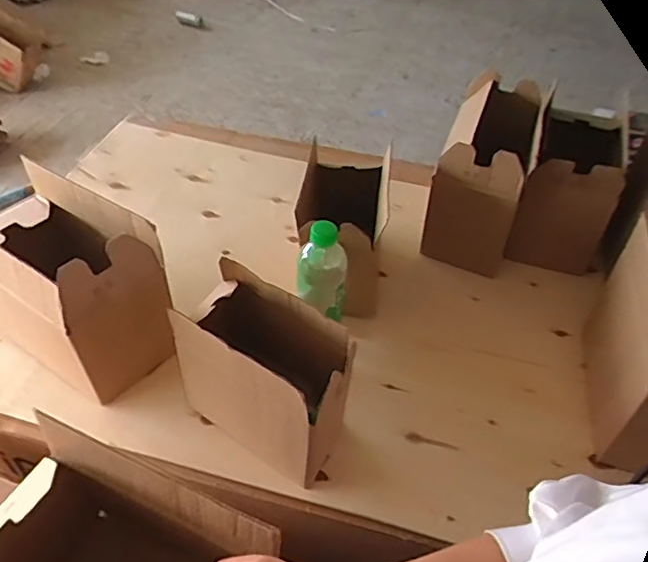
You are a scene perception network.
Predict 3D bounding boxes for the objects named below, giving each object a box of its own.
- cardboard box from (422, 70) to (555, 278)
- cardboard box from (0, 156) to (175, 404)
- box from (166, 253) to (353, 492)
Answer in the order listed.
[{"bbox_3d":[0.264,-0.182,0.929,0.130,0.236,0.266,17,47,11],"label":"cardboard box"},{"bbox_3d":[-0.330,0.007,0.719,0.248,0.229,0.139,28,50,20],"label":"cardboard box"},{"bbox_3d":[-0.069,0.109,0.662,0.212,0.197,0.109,31,51,23],"label":"box"}]

